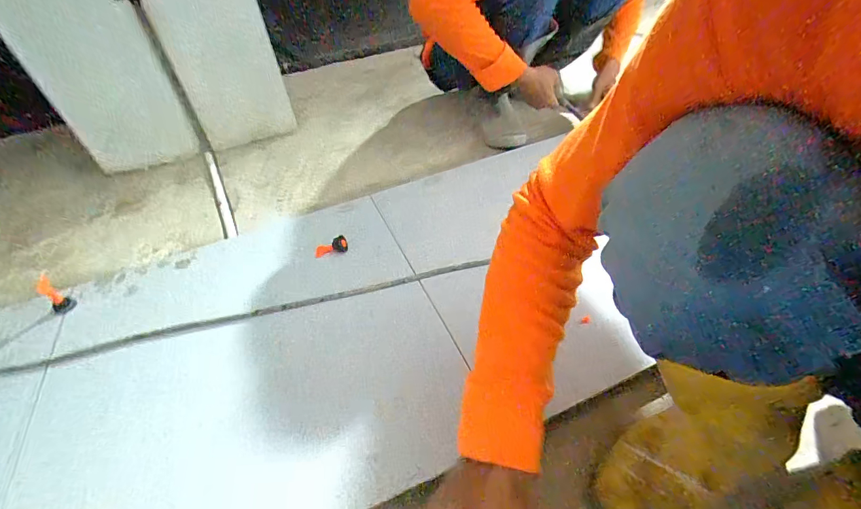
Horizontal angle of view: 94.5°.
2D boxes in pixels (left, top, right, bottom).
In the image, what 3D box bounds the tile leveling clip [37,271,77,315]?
[{"bbox_3d":[-0.694,0.073,0.731,0.034,0.080,0.018,-38,17,-30],"label":"tile leveling clip"}]

